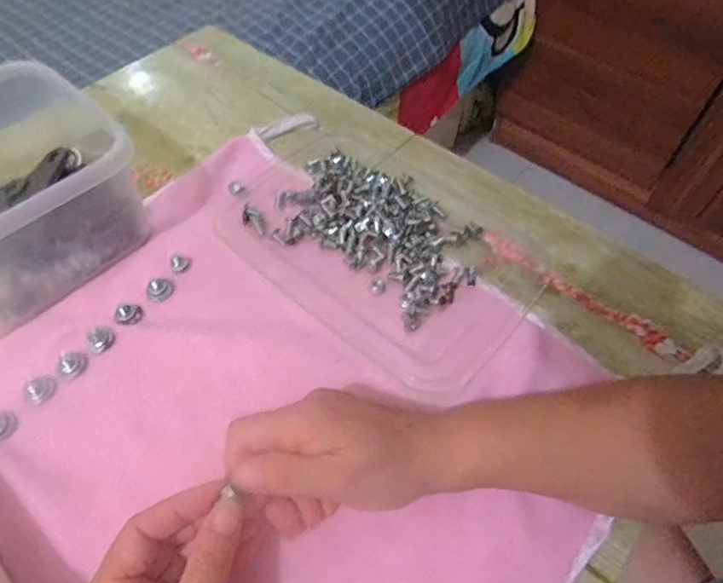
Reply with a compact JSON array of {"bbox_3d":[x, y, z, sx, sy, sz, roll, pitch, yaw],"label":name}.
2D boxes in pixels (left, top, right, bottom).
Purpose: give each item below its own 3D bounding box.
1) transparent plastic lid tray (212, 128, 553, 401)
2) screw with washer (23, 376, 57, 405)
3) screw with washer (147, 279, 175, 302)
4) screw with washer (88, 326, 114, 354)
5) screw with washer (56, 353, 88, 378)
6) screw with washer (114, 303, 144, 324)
[{"bbox_3d":[0.012,-0.042,0.372,0.232,0.011,0.156,38,65,21],"label":"transparent plastic lid tray"},{"bbox_3d":[-0.201,0.061,0.310,0.014,0.008,0.017,26,61,15],"label":"screw with washer"},{"bbox_3d":[-0.142,-0.003,0.349,0.017,0.009,0.015,-31,63,-18],"label":"screw with washer"},{"bbox_3d":[-0.173,0.031,0.328,0.016,0.008,0.013,-38,65,-21],"label":"screw with washer"},{"bbox_3d":[-0.187,0.047,0.319,0.014,0.010,0.016,17,59,10],"label":"screw with washer"},{"bbox_3d":[-0.159,0.015,0.338,0.017,0.007,0.014,-32,63,-18],"label":"screw with washer"}]

